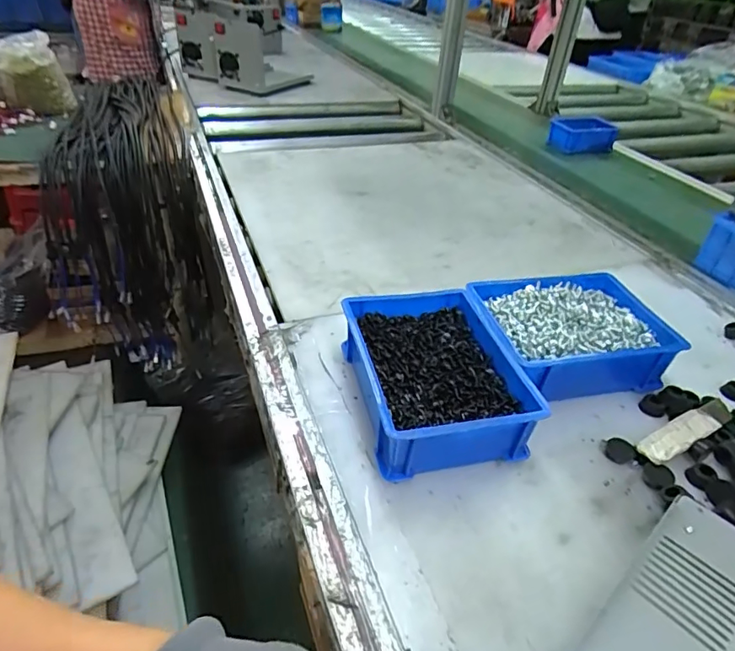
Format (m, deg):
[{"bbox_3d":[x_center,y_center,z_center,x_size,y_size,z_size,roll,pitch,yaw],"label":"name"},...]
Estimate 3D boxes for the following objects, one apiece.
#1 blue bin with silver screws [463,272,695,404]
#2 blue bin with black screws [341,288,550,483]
[{"bbox_3d":[0.225,0.011,0.560,0.200,0.064,0.149,-7,38,-14],"label":"blue bin with silver screws"},{"bbox_3d":[0.063,0.049,0.497,0.144,0.067,0.190,-6,38,-13],"label":"blue bin with black screws"}]

